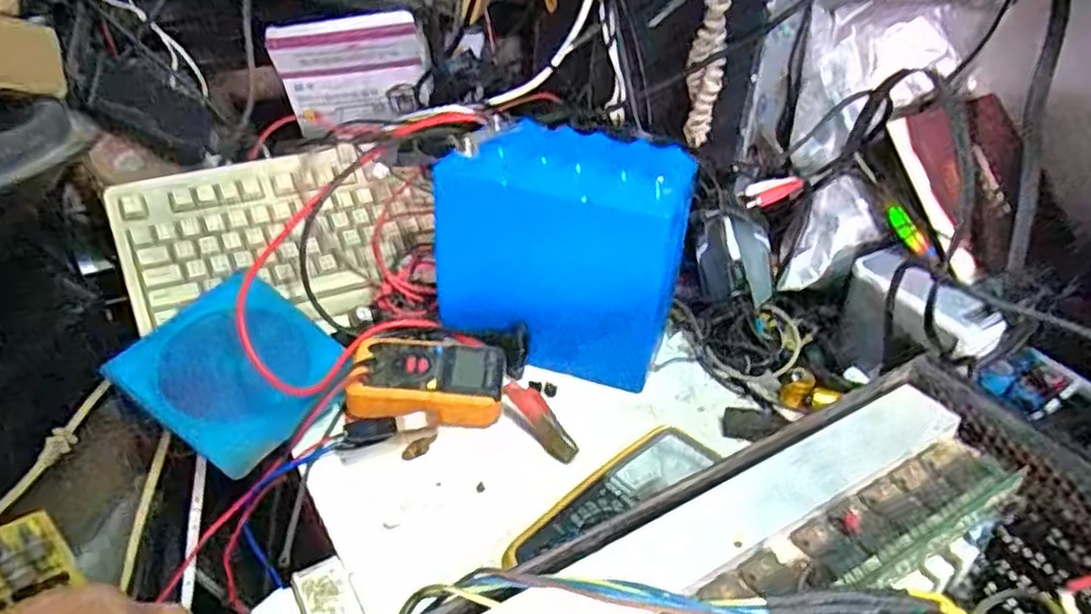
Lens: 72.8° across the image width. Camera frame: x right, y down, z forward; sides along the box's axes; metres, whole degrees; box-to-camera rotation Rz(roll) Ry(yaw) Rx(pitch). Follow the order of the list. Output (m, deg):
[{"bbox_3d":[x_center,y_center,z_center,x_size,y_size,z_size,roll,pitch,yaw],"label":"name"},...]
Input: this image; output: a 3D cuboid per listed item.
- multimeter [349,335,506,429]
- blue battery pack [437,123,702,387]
[{"bbox_3d":[-0.088,0.058,0.559,0.110,0.033,0.066,0,33,-4],"label":"multimeter"},{"bbox_3d":[0.010,-0.045,0.595,0.187,0.175,0.084,10,34,10],"label":"blue battery pack"}]

